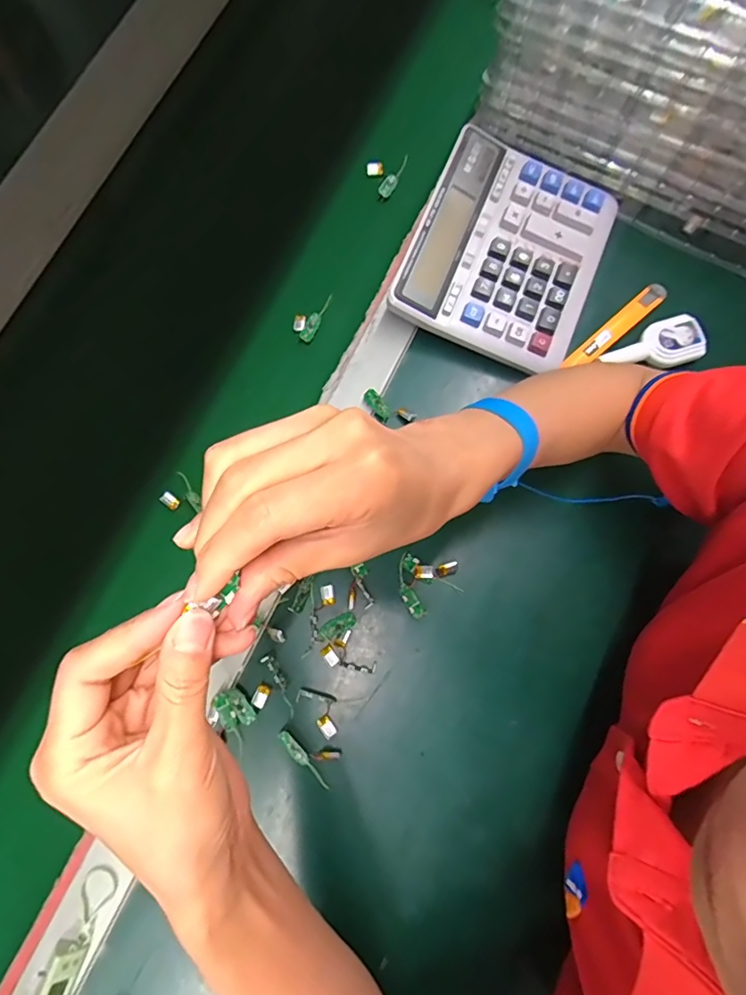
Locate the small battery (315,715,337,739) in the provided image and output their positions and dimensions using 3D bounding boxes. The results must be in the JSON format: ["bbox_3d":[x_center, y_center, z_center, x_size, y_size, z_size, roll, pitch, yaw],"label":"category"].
[{"bbox_3d":[-0.035,0.175,0.392,0.010,0.004,0.016,-34,80,-7],"label":"small battery"}]

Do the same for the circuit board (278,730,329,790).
[{"bbox_3d":[-0.051,0.197,0.387,0.010,0.005,0.053,-44,81,-9],"label":"circuit board"}]

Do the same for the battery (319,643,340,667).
[{"bbox_3d":[-0.033,0.123,0.402,0.010,0.004,0.016,-36,80,-8],"label":"battery"}]

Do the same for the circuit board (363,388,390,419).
[{"bbox_3d":[0.004,-0.081,0.445,0.029,0.004,0.013,47,115,9],"label":"circuit board"}]

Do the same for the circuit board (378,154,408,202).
[{"bbox_3d":[0.019,-0.315,0.509,0.014,0.010,0.050,27,79,6],"label":"circuit board"}]

